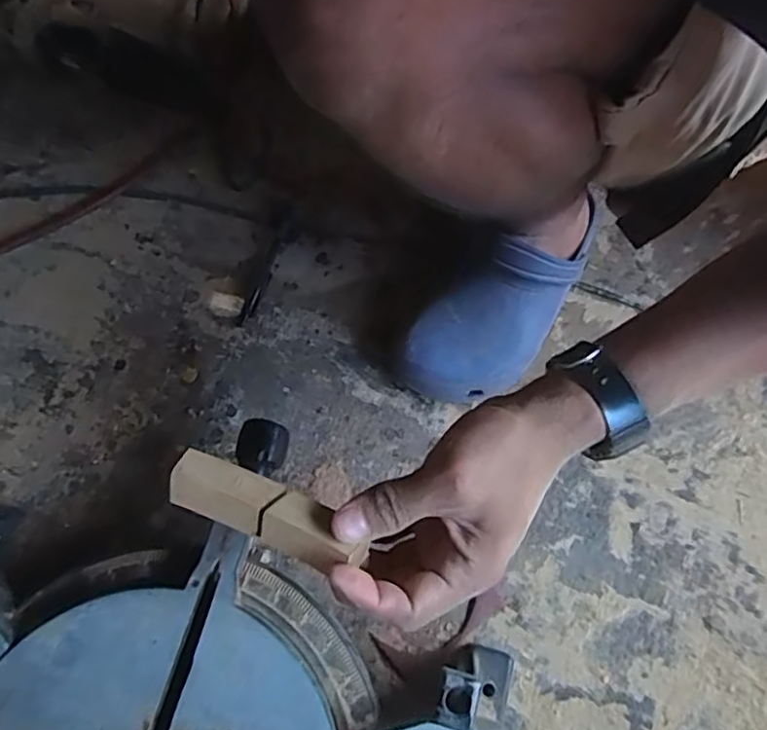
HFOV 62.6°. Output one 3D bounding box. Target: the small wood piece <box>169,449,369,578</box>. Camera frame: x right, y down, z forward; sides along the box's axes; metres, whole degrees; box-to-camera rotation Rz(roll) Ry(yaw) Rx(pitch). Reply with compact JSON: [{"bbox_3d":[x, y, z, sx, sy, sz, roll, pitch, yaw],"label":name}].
[{"bbox_3d":[-0.058,0.073,0.315,0.102,0.019,0.029,22,70,13],"label":"small wood piece"}]

